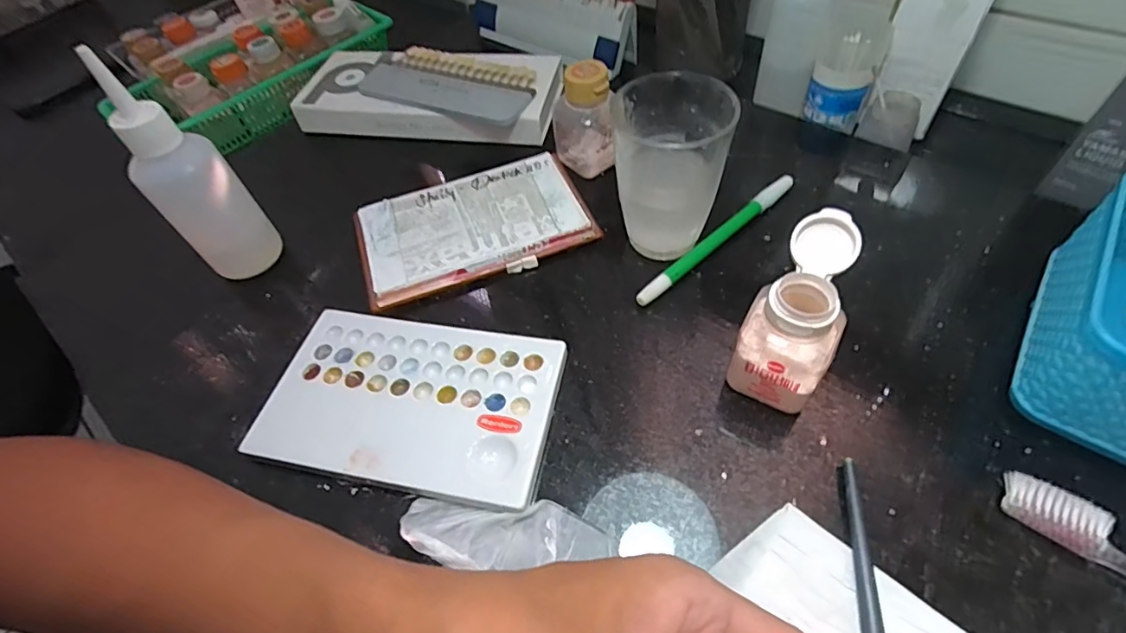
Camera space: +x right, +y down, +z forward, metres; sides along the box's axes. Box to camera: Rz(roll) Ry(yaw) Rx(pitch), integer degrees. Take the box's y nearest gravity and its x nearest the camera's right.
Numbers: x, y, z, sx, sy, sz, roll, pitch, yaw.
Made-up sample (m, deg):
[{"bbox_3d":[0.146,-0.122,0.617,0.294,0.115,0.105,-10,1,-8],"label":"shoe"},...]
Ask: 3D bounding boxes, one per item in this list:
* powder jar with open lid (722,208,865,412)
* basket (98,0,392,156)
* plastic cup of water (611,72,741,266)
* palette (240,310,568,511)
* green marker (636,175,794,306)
[{"bbox_3d":[0.115,0.001,0.257,0.041,0.075,0.067,28,62,22],"label":"powder jar with open lid"},{"bbox_3d":[-0.335,-0.270,0.590,0.105,0.065,0.284,35,64,28],"label":"basket"},{"bbox_3d":[0.062,-0.086,0.315,0.063,0.093,0.062,-2,55,3],"label":"plastic cup of water"},{"bbox_3d":[-0.080,0.045,0.286,0.152,0.013,0.093,8,56,10],"label":"palette"},{"bbox_3d":[0.100,-0.050,0.337,0.143,0.011,0.012,-38,60,-20],"label":"green marker"}]

